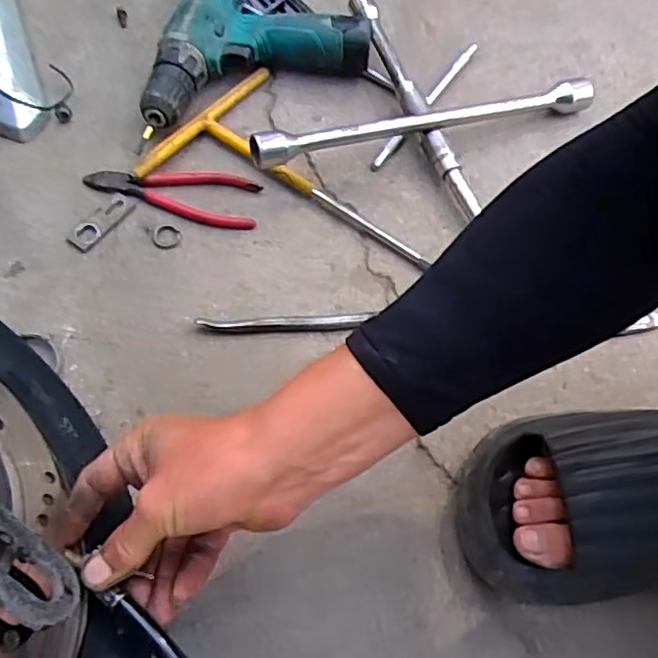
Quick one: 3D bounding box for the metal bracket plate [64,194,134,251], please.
[{"bbox_3d":[-0.190,-0.090,0.549,0.023,0.005,0.062,34,67,13],"label":"metal bracket plate"}]

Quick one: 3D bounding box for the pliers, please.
[{"bbox_3d":[-0.133,-0.122,0.564,0.145,0.011,0.052,11,64,2],"label":"pliers"}]

